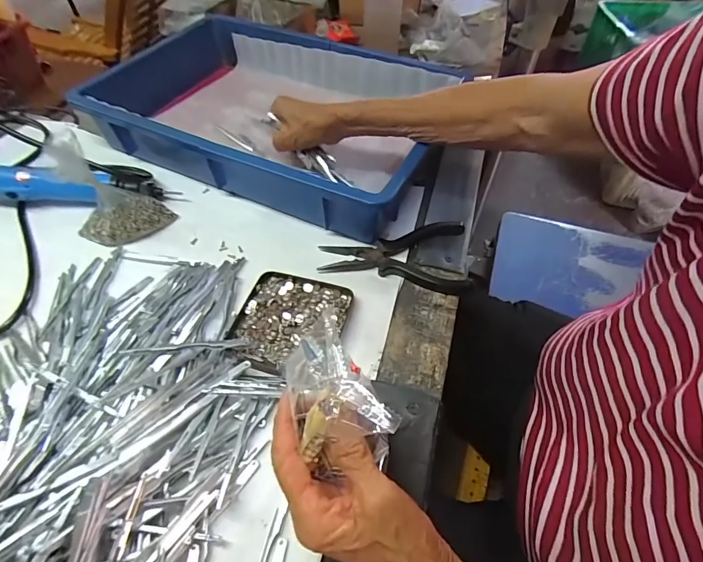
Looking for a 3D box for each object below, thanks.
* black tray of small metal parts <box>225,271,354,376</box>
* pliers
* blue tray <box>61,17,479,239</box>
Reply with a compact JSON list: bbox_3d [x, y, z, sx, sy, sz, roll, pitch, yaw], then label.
[{"bbox_3d":[-0.057,0.037,0.370,0.095,0.009,0.099,14,53,12],"label":"black tray of small metal parts"},{"bbox_3d":[0.045,-0.030,0.413,0.147,0.018,0.078,6,51,6],"label":"pliers"},{"bbox_3d":[-0.111,-0.234,0.549,0.463,0.081,0.305,22,55,18],"label":"blue tray"}]

